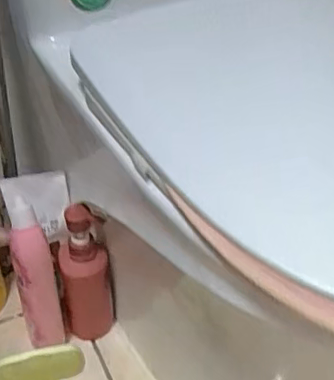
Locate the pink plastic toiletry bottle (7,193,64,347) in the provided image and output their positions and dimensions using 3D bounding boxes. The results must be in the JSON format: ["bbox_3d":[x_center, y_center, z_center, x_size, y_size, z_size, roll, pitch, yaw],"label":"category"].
[{"bbox_3d":[-0.173,0.118,0.765,0.048,0.223,0.052,-12,41,-12],"label":"pink plastic toiletry bottle"}]

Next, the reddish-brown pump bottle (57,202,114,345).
[{"bbox_3d":[-0.117,0.107,0.814,0.067,0.221,0.083,-9,40,-9],"label":"reddish-brown pump bottle"}]

